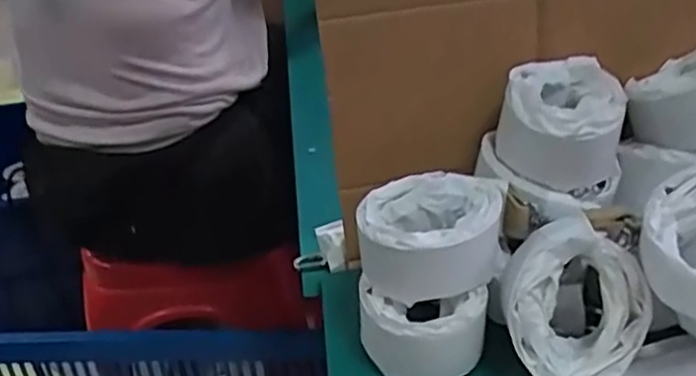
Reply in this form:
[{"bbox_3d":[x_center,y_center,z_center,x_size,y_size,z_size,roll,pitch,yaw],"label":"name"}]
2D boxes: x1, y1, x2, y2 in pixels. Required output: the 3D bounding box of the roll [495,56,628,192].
[{"bbox_3d":[0.147,-0.045,0.491,0.077,0.065,0.095,7,38,15],"label":"roll"}]

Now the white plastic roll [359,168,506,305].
[{"bbox_3d":[0.058,0.029,0.482,0.092,0.053,0.086,-3,36,2],"label":"white plastic roll"}]

